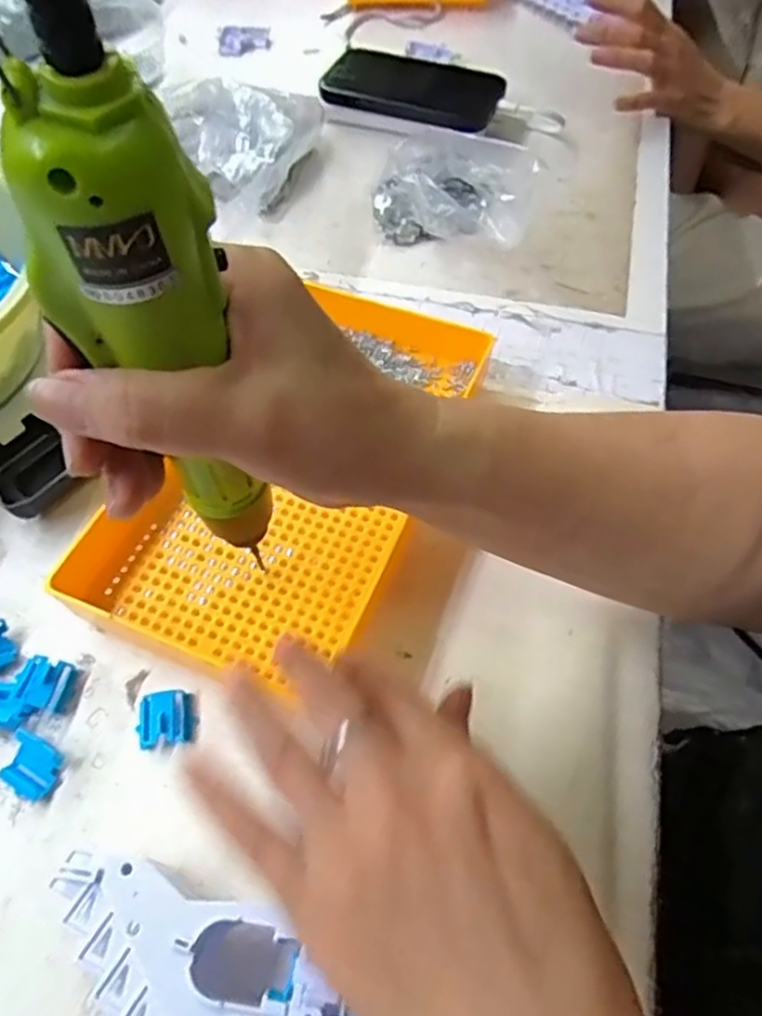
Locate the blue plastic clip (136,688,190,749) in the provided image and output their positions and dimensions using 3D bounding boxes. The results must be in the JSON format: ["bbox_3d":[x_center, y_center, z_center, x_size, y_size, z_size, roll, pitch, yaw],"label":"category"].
[{"bbox_3d":[-0.103,0.100,0.330,0.024,0.007,0.024,-9,59,-5],"label":"blue plastic clip"}]

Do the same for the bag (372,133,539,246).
[{"bbox_3d":[0.055,-0.240,0.521,0.117,0.047,0.088,13,59,8],"label":"bag"}]

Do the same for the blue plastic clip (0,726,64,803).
[{"bbox_3d":[-0.160,0.118,0.318,0.025,0.012,0.024,24,61,14],"label":"blue plastic clip"}]

